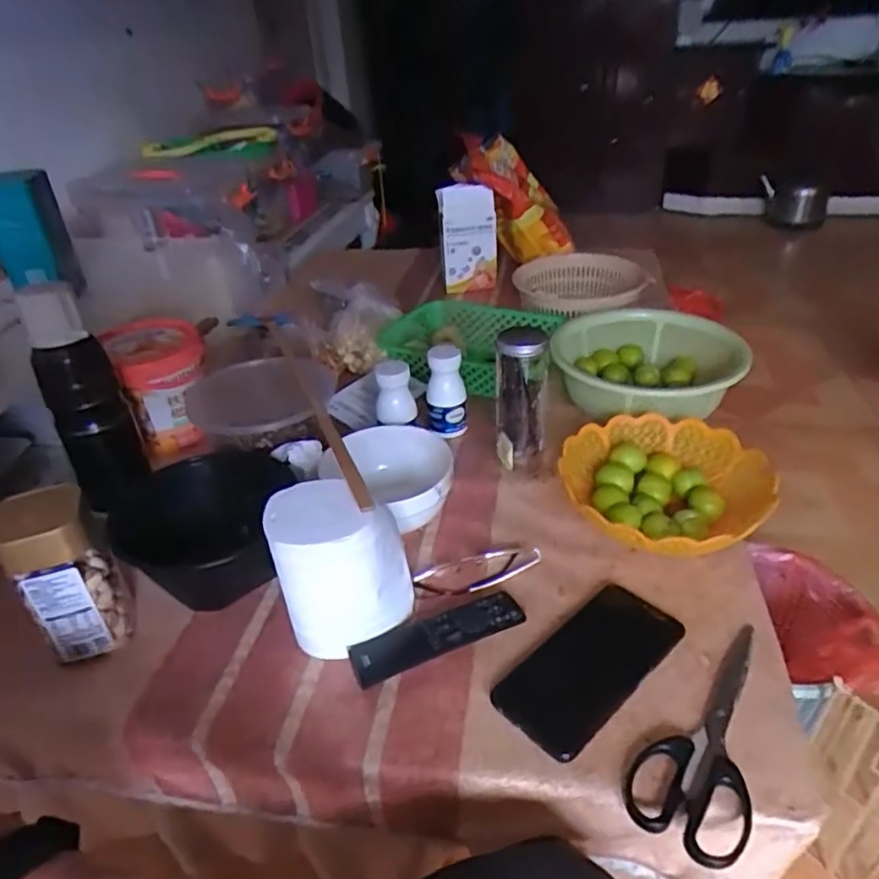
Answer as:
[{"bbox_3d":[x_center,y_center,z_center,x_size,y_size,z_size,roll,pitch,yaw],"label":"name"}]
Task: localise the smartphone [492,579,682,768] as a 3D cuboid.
[{"bbox_3d":[0.118,0.176,0.510,0.160,0.007,0.078,-29,41,-32],"label":"smartphone"}]

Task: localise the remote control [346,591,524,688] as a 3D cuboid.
[{"bbox_3d":[-0.001,0.163,0.529,0.145,0.019,0.037,-16,36,-17],"label":"remote control"}]

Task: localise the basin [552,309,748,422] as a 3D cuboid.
[{"bbox_3d":[0.266,-0.092,0.826,0.227,0.068,0.232,2,34,8],"label":"basin"}]

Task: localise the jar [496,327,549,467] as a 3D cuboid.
[{"bbox_3d":[0.090,-0.042,0.704,0.055,0.162,0.055,-3,34,2],"label":"jar"}]

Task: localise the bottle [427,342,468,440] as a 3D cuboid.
[{"bbox_3d":[0.008,-0.059,0.774,0.045,0.104,0.043,-3,34,1],"label":"bottle"}]

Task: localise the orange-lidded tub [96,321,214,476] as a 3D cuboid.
[{"bbox_3d":[-0.335,-0.061,0.808,0.101,0.134,0.110,-3,34,2],"label":"orange-lidded tub"}]

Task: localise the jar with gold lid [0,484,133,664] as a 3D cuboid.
[{"bbox_3d":[-0.302,0.112,0.523,0.062,0.138,0.064,-20,37,-22],"label":"jar with gold lid"}]

